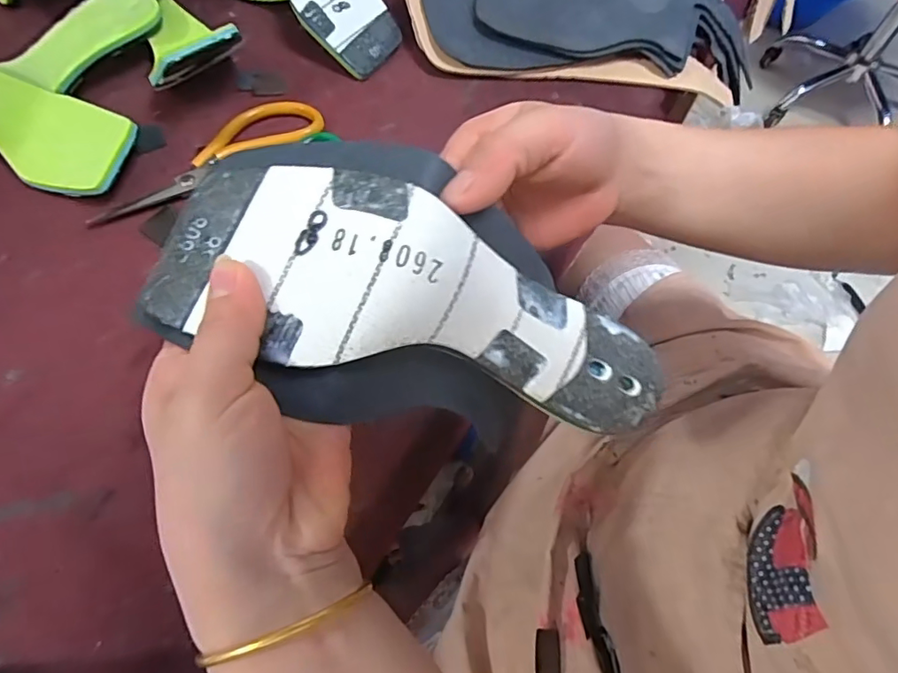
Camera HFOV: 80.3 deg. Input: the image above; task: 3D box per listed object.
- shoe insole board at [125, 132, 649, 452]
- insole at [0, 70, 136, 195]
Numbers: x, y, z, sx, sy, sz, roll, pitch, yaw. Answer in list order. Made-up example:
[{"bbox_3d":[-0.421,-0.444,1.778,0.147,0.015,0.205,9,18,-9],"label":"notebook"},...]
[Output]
[{"bbox_3d":[-0.009,-0.010,0.228,0.216,0.061,0.103,21,64,-14],"label":"shoe insole board"},{"bbox_3d":[-0.356,-0.180,0.407,0.222,0.037,0.076,24,65,-10],"label":"insole"}]

